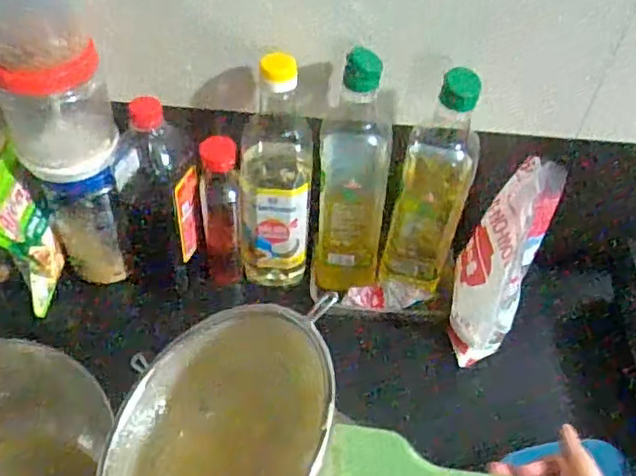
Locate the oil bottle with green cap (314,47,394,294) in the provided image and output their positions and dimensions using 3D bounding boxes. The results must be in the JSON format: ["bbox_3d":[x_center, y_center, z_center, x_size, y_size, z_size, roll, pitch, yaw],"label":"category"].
[{"bbox_3d":[0.037,-0.051,0.639,0.075,0.267,0.076,2,49,-2],"label":"oil bottle with green cap"}]

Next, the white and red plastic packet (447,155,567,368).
[{"bbox_3d":[0.189,0.027,0.662,0.074,0.231,0.080,22,9,15],"label":"white and red plastic packet"}]

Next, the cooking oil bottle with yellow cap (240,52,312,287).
[{"bbox_3d":[-0.045,-0.067,0.660,0.072,0.273,0.079,-1,49,-5],"label":"cooking oil bottle with yellow cap"}]

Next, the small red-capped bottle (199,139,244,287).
[{"bbox_3d":[-0.105,-0.022,0.678,0.043,0.186,0.042,-10,50,-13],"label":"small red-capped bottle"}]

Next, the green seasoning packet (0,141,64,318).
[{"bbox_3d":[-0.307,-0.001,0.662,0.035,0.164,0.086,7,49,2],"label":"green seasoning packet"}]

